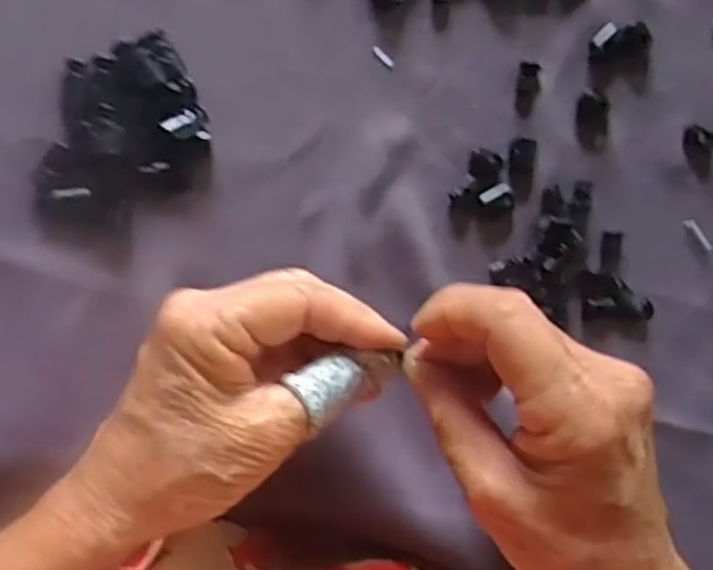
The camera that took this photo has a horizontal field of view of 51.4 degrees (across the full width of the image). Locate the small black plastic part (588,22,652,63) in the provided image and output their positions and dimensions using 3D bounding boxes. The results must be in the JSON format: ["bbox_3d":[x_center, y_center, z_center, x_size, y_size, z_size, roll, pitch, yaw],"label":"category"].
[{"bbox_3d":[0.119,-0.109,0.332,0.028,0.004,0.016,-9,95,-8],"label":"small black plastic part"}]

